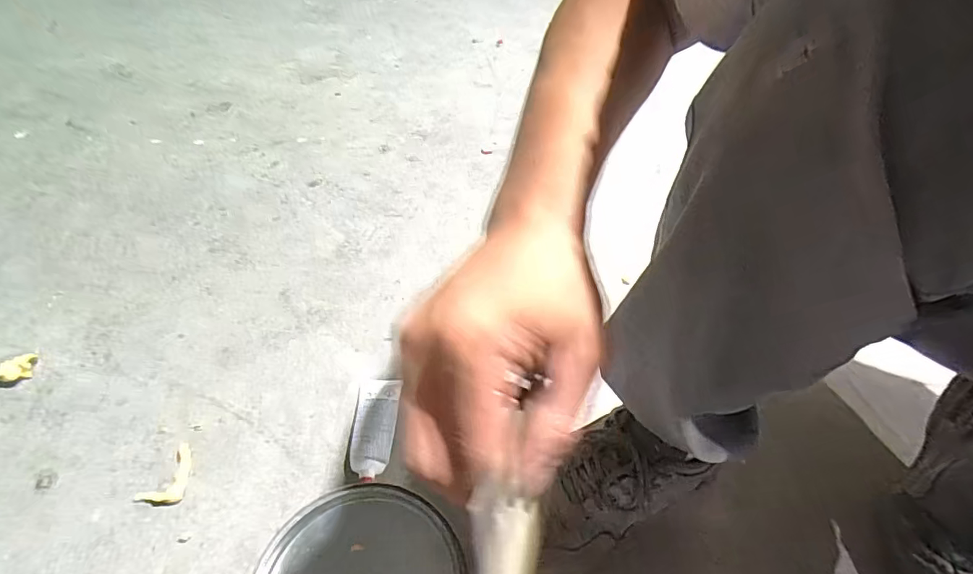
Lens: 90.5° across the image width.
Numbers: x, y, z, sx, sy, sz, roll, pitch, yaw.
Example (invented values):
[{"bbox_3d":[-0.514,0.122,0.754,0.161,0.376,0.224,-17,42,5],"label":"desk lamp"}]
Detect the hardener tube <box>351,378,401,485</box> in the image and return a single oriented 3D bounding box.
[{"bbox_3d":[-0.116,0.143,0.500,0.044,0.023,0.111,3,53,-3],"label":"hardener tube"}]

